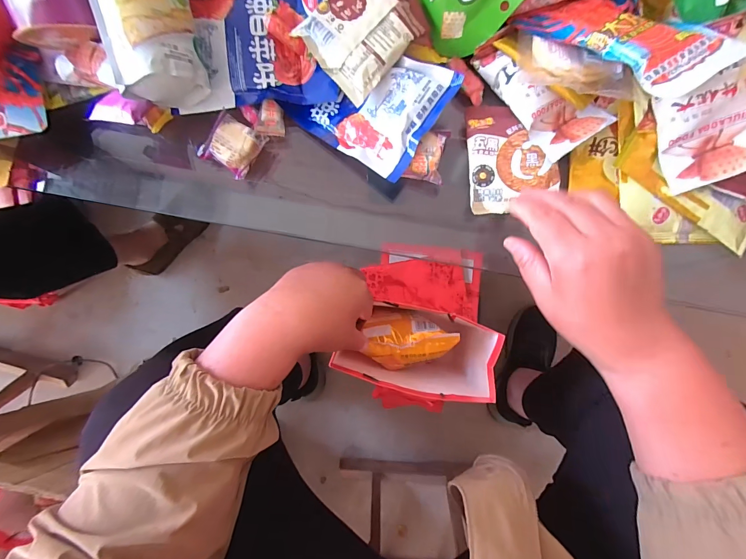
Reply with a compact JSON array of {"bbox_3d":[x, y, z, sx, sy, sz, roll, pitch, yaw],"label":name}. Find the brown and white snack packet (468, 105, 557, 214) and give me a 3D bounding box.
[{"bbox_3d":[0.133,-0.119,0.334,0.079,0.016,0.104,-3,85,1],"label":"brown and white snack packet"}]

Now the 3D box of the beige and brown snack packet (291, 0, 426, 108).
[{"bbox_3d":[-0.007,-0.226,0.312,0.102,0.023,0.079,-45,85,-2],"label":"beige and brown snack packet"}]

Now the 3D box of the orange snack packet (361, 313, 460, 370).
[{"bbox_3d":[0.050,0.082,0.464,0.113,0.046,0.073,-4,85,1],"label":"orange snack packet"}]

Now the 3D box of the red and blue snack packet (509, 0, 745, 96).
[{"bbox_3d":[0.213,-0.214,0.298,0.085,0.020,0.166,-44,64,-2],"label":"red and blue snack packet"}]

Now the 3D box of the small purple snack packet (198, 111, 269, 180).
[{"bbox_3d":[-0.139,-0.132,0.341,0.050,0.014,0.049,31,86,4],"label":"small purple snack packet"}]

